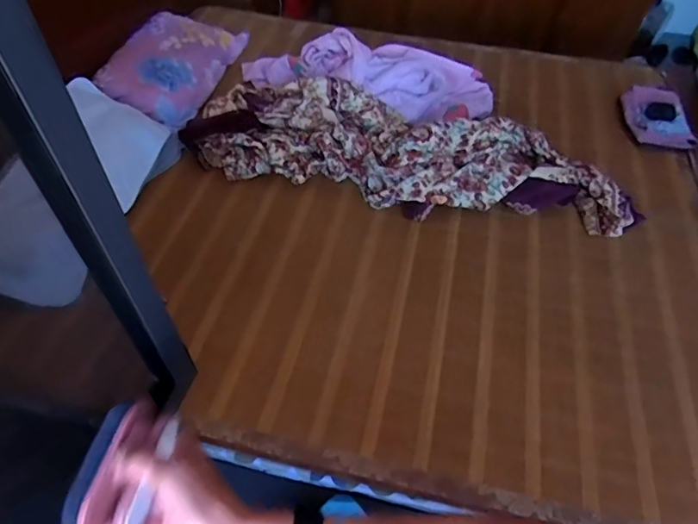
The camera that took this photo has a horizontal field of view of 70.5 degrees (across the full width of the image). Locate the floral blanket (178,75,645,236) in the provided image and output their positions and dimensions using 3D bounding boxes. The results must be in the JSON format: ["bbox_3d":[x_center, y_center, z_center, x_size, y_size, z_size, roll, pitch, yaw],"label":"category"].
[{"bbox_3d":[0.175,-0.350,1.482,1.287,0.124,0.397,10,51,6],"label":"floral blanket"}]

